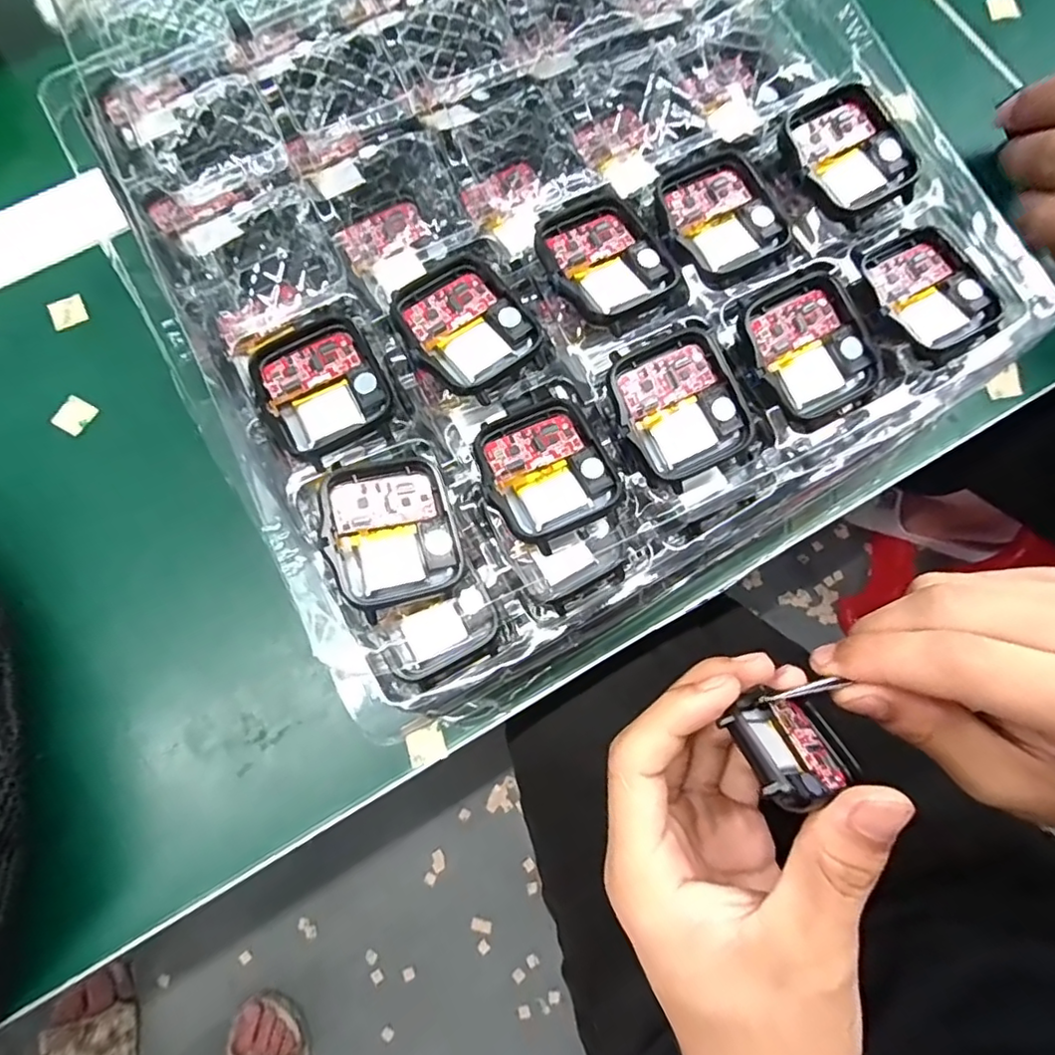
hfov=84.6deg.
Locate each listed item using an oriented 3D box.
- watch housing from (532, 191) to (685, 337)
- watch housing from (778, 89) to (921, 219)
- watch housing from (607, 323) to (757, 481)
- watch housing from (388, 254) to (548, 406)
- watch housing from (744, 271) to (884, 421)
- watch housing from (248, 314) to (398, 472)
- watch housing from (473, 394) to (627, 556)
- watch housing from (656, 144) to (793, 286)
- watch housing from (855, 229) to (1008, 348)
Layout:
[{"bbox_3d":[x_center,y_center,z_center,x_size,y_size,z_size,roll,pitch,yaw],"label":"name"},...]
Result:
[{"bbox_3d":[0.025,-0.088,0.192,0.038,0.011,0.047,-31,79,-7],"label":"watch housing"},{"bbox_3d":[0.109,-0.130,0.200,0.038,0.008,0.042,-34,79,-7],"label":"watch housing"},{"bbox_3d":[0.048,-0.040,0.181,0.036,0.007,0.042,-28,78,-6],"label":"watch housing"},{"bbox_3d":[-0.020,-0.064,0.188,0.038,0.013,0.046,-39,80,-8],"label":"watch housing"},{"bbox_3d":[0.092,-0.059,0.190,0.038,0.013,0.042,-29,79,-7],"label":"watch housing"},{"bbox_3d":[-0.064,-0.043,0.184,0.037,0.009,0.045,-27,78,-6],"label":"watch housing"},{"bbox_3d":[0.006,-0.018,0.180,0.038,0.006,0.045,-26,77,-5],"label":"watch housing"},{"bbox_3d":[0.066,-0.107,0.201,0.039,0.008,0.043,-31,79,-7],"label":"watch housing"},{"bbox_3d":[0.135,-0.081,0.198,0.035,0.007,0.042,-30,79,-7],"label":"watch housing"}]

